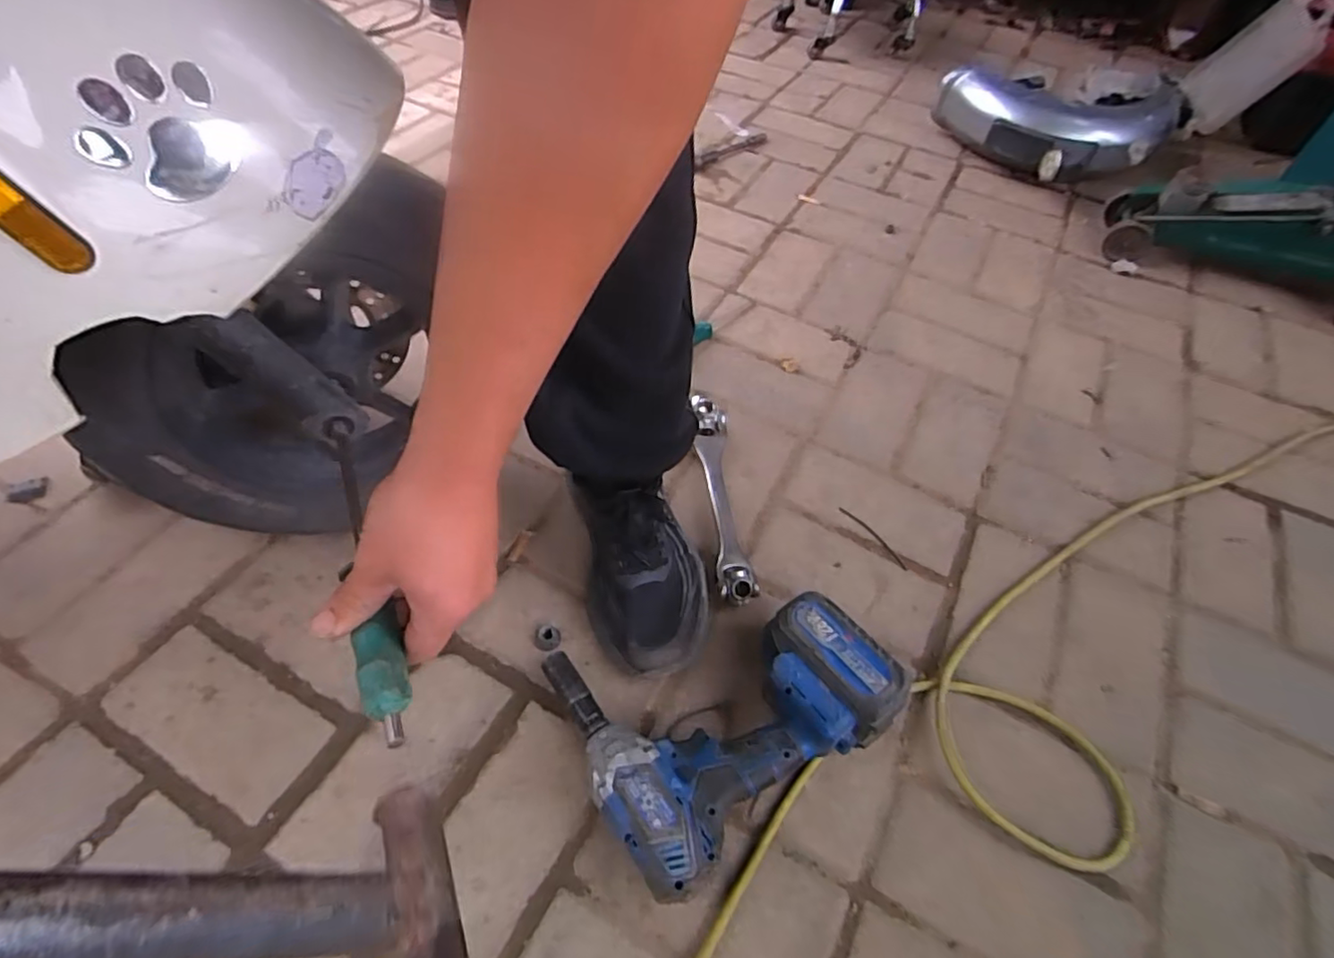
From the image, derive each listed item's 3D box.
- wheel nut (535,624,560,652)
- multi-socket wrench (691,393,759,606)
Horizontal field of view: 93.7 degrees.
[{"bbox_3d":[-0.108,0.142,0.563,0.022,0.009,0.026,-14,55,-14],"label":"wheel nut"},{"bbox_3d":[0.056,0.019,0.653,0.038,0.035,0.243,-2,53,-6],"label":"multi-socket wrench"}]

